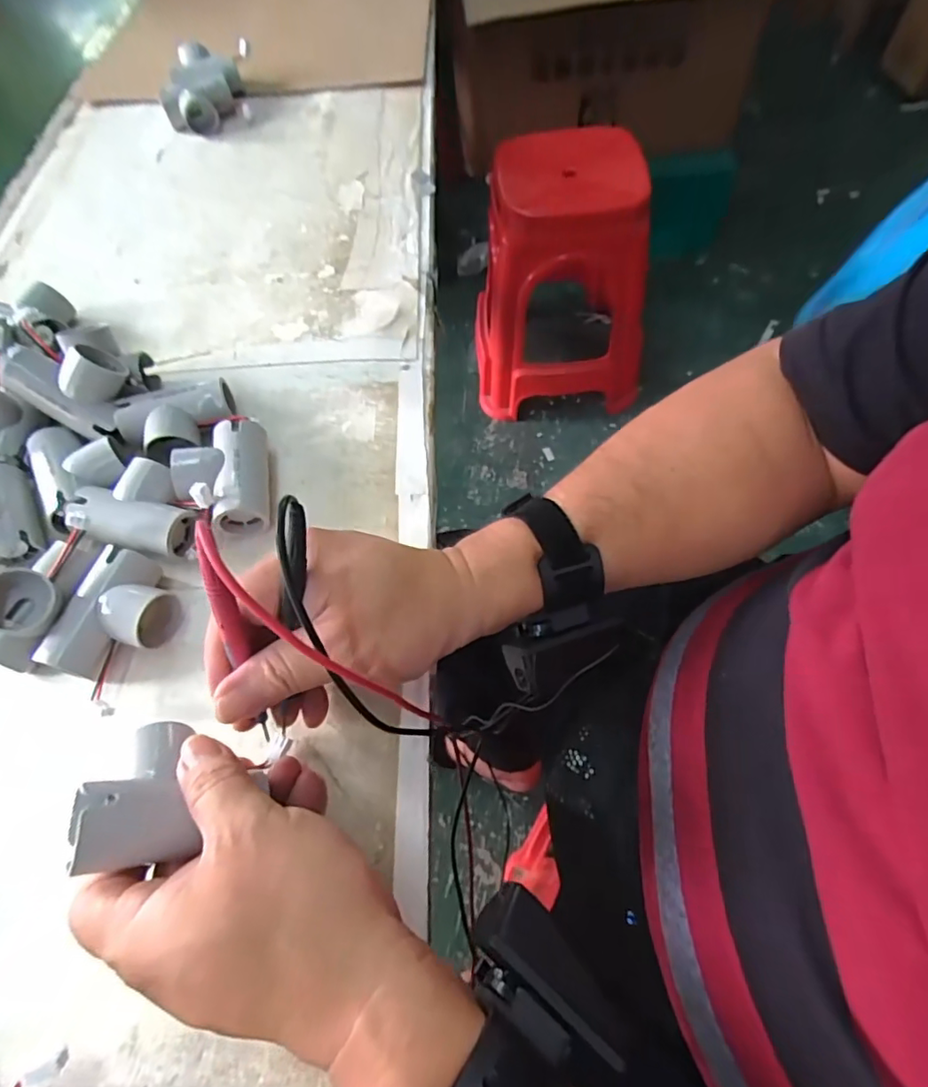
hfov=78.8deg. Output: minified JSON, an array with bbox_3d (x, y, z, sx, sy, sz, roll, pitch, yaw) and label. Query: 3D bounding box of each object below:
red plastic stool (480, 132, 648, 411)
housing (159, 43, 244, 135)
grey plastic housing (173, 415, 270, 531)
[{"bbox_3d":[0.207,-0.544,1.229,0.340,0.483,0.340,1,61,4],"label":"red plastic stool"},{"bbox_3d":[-0.289,-0.500,0.623,0.077,0.042,0.116,-3,61,2],"label":"housing"},{"bbox_3d":[-0.156,-0.046,0.370,0.053,0.039,0.082,-11,61,-2],"label":"grey plastic housing"}]

